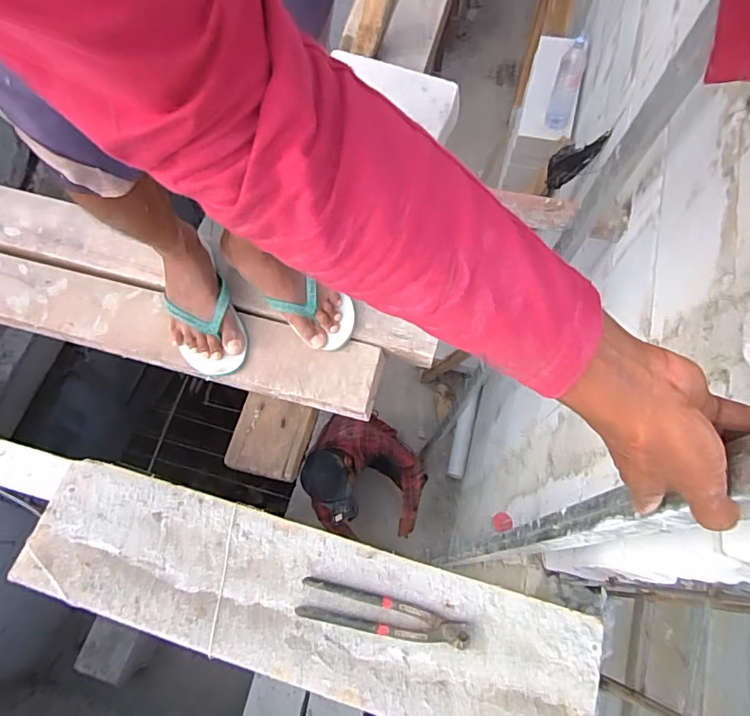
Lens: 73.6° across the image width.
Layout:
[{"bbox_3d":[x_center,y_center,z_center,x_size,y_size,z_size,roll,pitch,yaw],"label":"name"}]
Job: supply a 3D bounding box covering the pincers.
[{"bbox_3d":[0.010,0.327,0.636,0.215,0.025,0.045,11,67,5],"label":"pincers"}]

